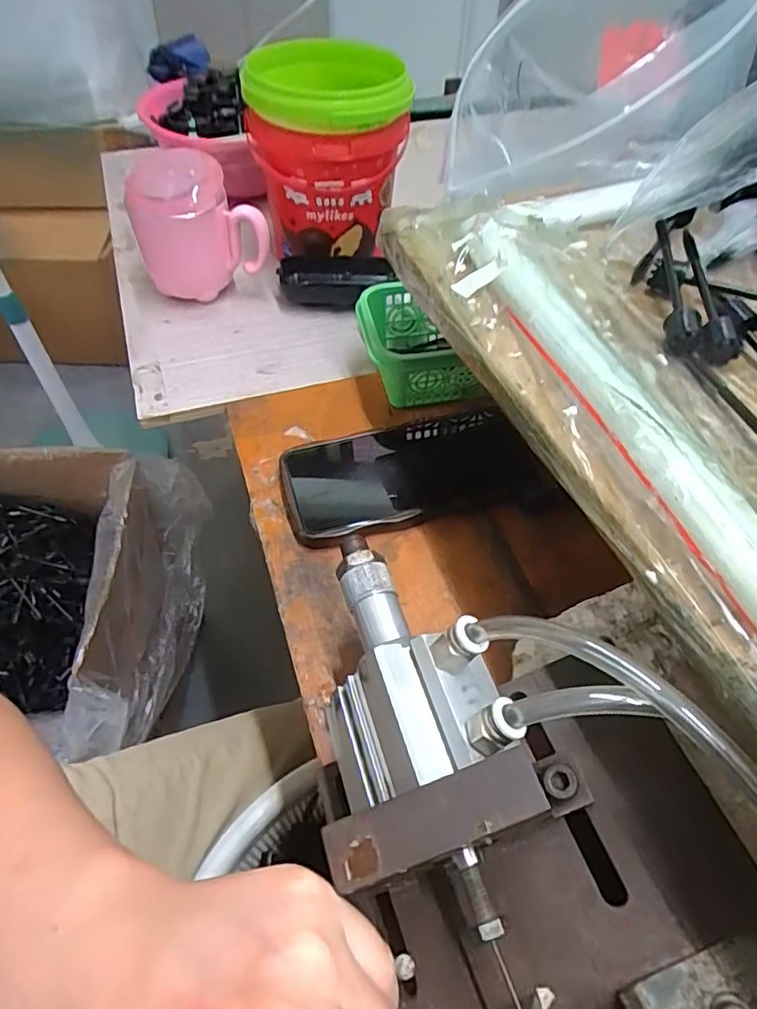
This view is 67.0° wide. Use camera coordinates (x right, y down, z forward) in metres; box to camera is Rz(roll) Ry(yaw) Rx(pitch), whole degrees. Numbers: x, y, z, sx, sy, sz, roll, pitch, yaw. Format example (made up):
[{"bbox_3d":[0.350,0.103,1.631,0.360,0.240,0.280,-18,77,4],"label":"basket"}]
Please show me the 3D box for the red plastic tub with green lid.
[{"bbox_3d":[-0.045,-0.312,0.498,0.126,0.127,0.134,1,52,-1],"label":"red plastic tub with green lid"}]

